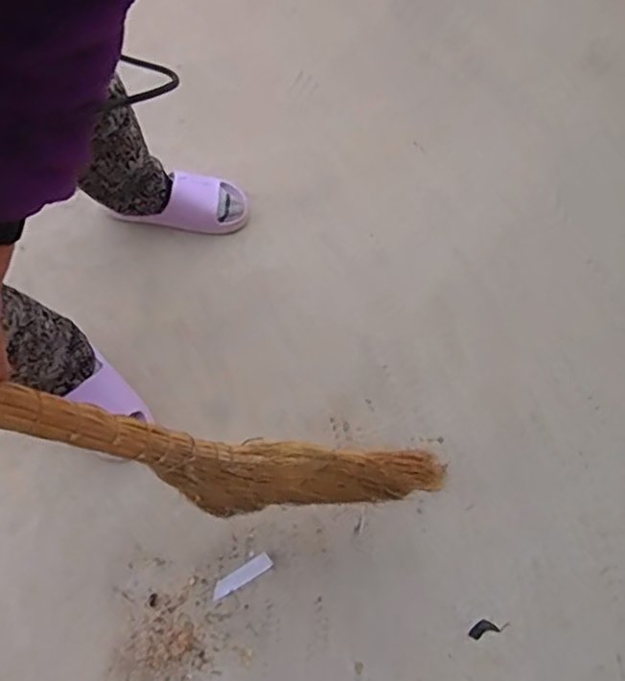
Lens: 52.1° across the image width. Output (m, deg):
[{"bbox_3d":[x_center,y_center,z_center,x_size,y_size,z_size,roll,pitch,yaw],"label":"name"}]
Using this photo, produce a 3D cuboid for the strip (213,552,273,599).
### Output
[{"bbox_3d":[-0.108,0.358,0.972,0.097,0.006,0.025,-30,72,-12],"label":"strip"}]

